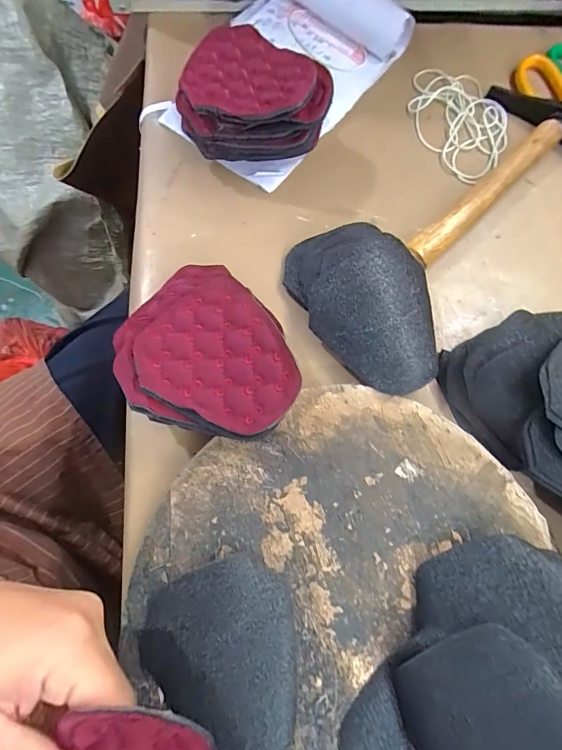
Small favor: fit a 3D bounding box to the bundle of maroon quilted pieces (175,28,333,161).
[{"bbox_3d":[-0.020,-0.219,0.322,0.115,0.066,0.086,8,73,-1],"label":"bundle of maroon quilted pieces"}]

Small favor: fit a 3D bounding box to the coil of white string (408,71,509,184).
[{"bbox_3d":[0.174,-0.249,0.378,0.085,0.010,0.130,-24,76,-10],"label":"coil of white string"}]

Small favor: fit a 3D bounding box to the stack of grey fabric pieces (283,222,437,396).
[{"bbox_3d":[0.067,-0.054,0.292,0.092,0.031,0.138,-22,75,-10],"label":"stack of grey fabric pieces"}]

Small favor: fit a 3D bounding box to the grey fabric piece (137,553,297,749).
[{"bbox_3d":[-0.030,0.164,0.225,0.085,0.011,0.101,-22,75,-10],"label":"grey fabric piece"}]

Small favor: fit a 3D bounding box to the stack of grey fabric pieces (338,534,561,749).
[{"bbox_3d":[0.122,0.176,0.208,0.124,0.044,0.163,33,74,7],"label":"stack of grey fabric pieces"}]

